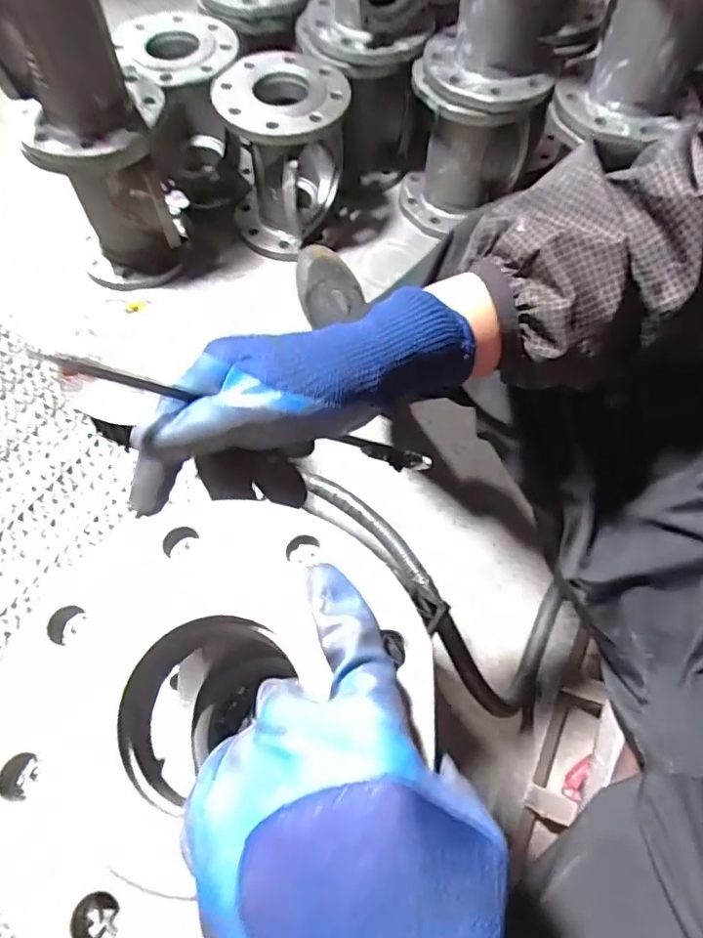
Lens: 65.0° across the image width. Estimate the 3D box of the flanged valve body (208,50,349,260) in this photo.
[{"bbox_3d":[-0.105,-0.485,0.897,0.191,0.247,0.183,-2,63,-3],"label":"flanged valve body"}]

